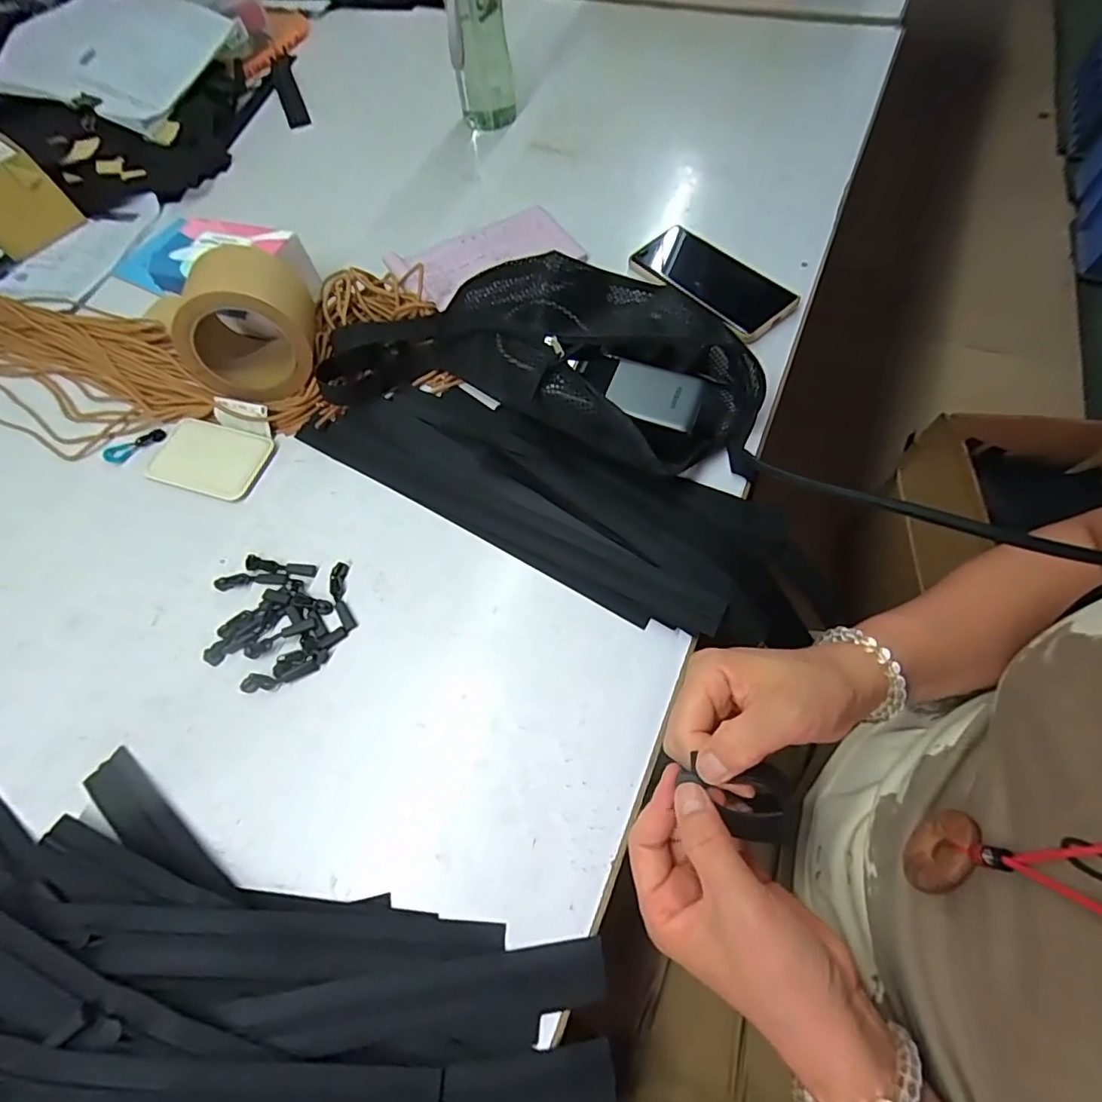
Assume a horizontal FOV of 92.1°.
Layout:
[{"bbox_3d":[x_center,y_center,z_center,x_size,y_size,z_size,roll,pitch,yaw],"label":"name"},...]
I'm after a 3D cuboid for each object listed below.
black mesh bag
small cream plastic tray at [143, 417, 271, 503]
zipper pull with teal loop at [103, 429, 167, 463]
[{"bbox_3d":[-0.002,-0.186,0.478,0.384,0.062,0.204,15,66,11],"label":"black mesh bag"},{"bbox_3d":[-0.307,-0.084,0.477,0.105,0.007,0.067,15,66,11],"label":"small cream plastic tray"},{"bbox_3d":[-0.387,-0.098,0.493,0.056,0.004,0.022,-24,65,-8],"label":"zipper pull with teal loop"}]

